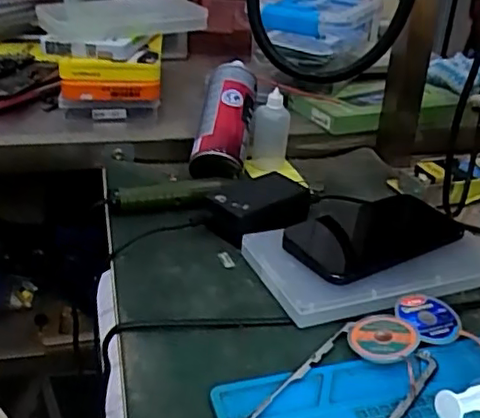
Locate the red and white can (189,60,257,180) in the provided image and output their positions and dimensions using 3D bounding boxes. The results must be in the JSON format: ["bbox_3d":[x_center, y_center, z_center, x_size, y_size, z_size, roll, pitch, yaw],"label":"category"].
[{"bbox_3d":[-0.015,-0.093,0.615,0.051,0.041,0.141,6,55,6],"label":"red and white can"}]

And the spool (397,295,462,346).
[{"bbox_3d":[0.133,0.078,0.431,0.038,0.011,0.042,-11,32,-25],"label":"spool"}]

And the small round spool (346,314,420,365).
[{"bbox_3d":[0.095,0.086,0.410,0.043,0.009,0.043,-11,28,11],"label":"small round spool"}]

